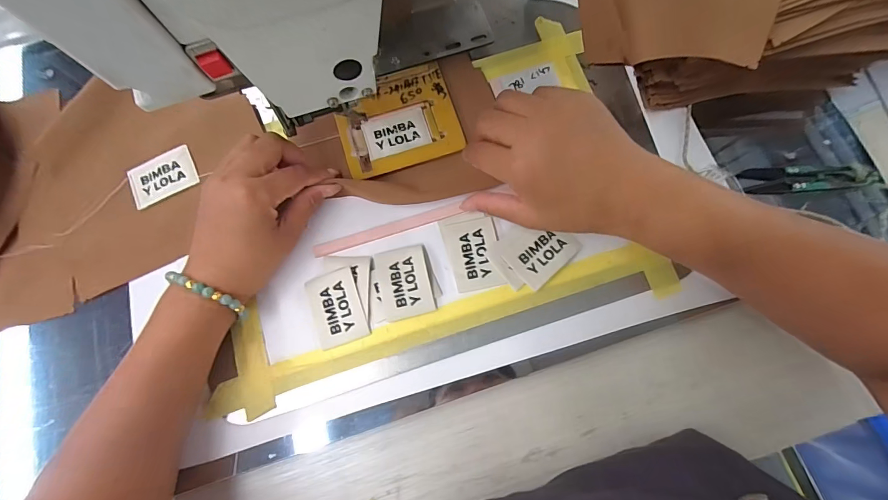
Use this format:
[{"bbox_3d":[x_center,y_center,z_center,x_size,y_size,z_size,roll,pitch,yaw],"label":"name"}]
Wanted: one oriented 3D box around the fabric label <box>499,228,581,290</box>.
[{"bbox_3d":[0.082,0.000,0.310,0.057,0.006,0.042,-39,82,-6],"label":"fabric label"}]

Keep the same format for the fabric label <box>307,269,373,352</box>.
[{"bbox_3d":[-0.086,0.046,0.302,0.039,0.004,0.057,-18,75,-3],"label":"fabric label"}]

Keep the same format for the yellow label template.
[{"bbox_3d":[-0.042,-0.117,0.338,0.104,0.010,0.089,-18,80,-3],"label":"yellow label template"}]

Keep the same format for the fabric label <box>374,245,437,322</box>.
[{"bbox_3d":[-0.032,0.026,0.304,0.041,0.006,0.056,-14,75,-2],"label":"fabric label"}]

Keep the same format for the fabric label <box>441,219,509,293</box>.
[{"bbox_3d":[0.026,0.003,0.308,0.041,0.004,0.057,-10,75,-1],"label":"fabric label"}]

